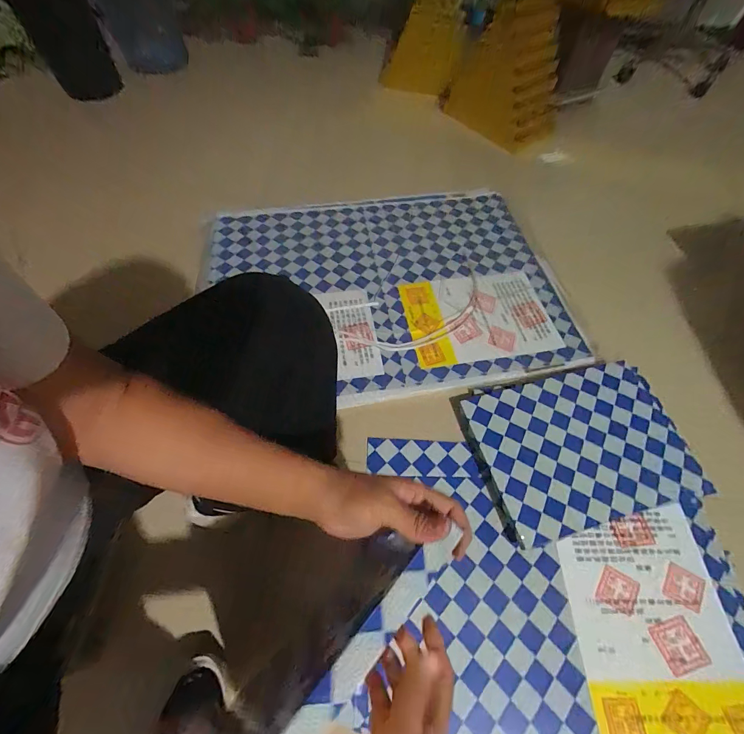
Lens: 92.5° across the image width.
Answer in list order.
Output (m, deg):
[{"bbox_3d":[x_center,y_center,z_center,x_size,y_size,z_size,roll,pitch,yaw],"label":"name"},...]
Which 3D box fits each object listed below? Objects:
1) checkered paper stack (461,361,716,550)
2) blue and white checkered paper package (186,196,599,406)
[{"bbox_3d":[0.426,0.158,0.742,0.416,0.048,0.301,-13,61,-7],"label":"checkered paper stack"},{"bbox_3d":[0.025,-0.230,0.973,0.925,0.036,0.696,-8,61,-4],"label":"blue and white checkered paper package"}]

